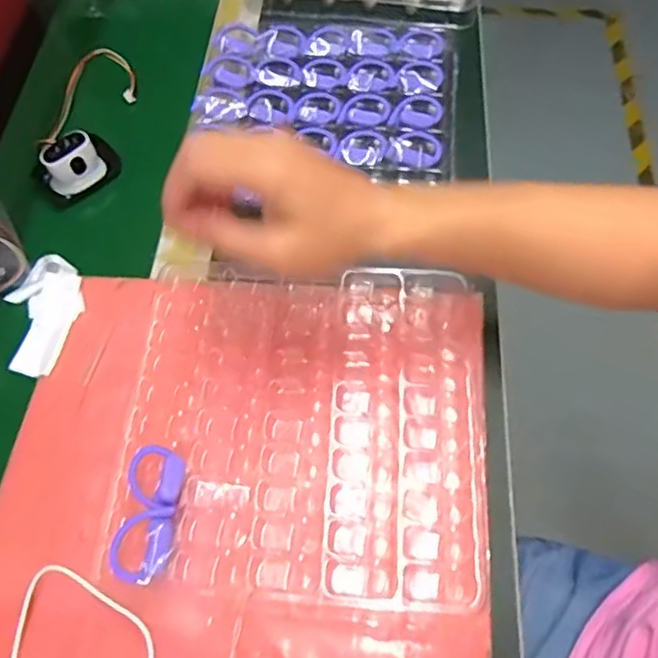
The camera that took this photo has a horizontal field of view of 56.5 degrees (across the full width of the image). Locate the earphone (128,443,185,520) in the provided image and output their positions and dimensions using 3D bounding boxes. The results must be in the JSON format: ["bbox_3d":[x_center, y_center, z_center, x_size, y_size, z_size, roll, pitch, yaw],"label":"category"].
[{"bbox_3d":[-0.118,0.103,0.417,0.036,0.012,0.048,7,62,5],"label":"earphone"}]

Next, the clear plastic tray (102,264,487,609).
[{"bbox_3d":[-0.016,0.059,0.446,0.249,0.031,0.243,2,62,2],"label":"clear plastic tray"}]

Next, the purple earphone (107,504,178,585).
[{"bbox_3d":[-0.120,0.137,0.392,0.033,0.017,0.046,1,62,2],"label":"purple earphone"}]

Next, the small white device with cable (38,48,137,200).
[{"bbox_3d":[-0.242,-0.203,0.610,0.070,0.046,0.152,5,62,4],"label":"small white device with cable"}]

